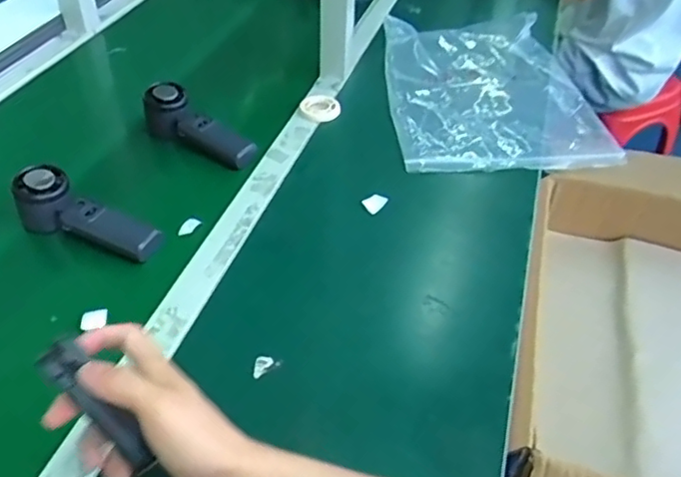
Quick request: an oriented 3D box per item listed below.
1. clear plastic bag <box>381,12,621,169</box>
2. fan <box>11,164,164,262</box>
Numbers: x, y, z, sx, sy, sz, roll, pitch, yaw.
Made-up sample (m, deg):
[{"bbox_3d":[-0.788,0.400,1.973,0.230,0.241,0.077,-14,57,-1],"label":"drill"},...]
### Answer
[{"bbox_3d":[0.213,-0.243,0.944,0.296,0.052,0.410,-3,43,-6],"label":"clear plastic bag"},{"bbox_3d":[-0.261,-0.026,0.658,0.162,0.060,0.056,16,44,14],"label":"fan"}]

